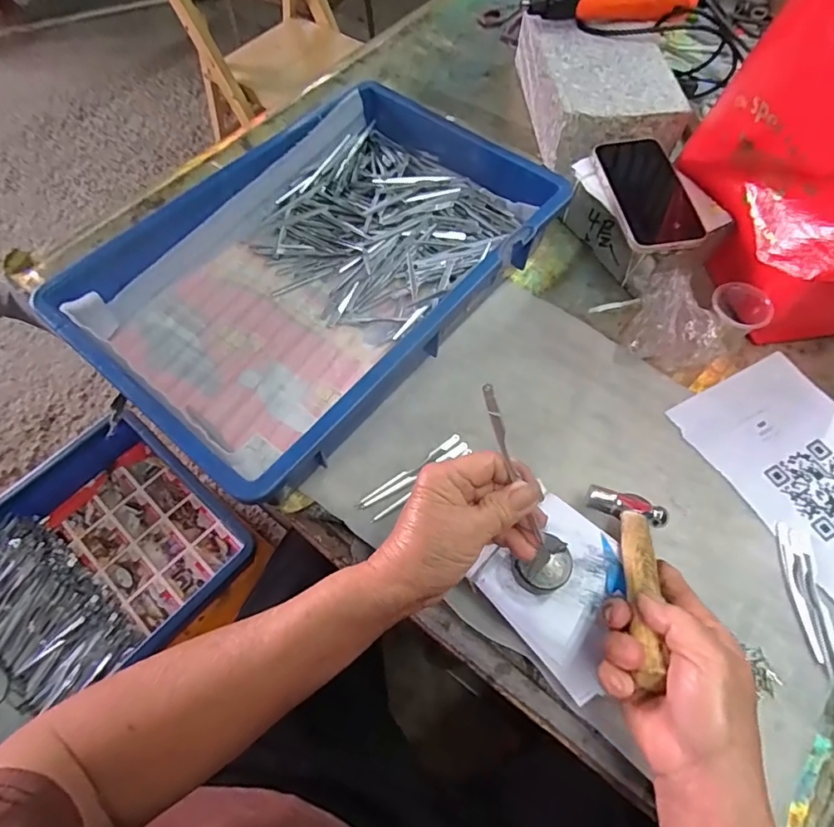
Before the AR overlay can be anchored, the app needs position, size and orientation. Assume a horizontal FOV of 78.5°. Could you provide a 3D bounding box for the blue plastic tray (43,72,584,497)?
[{"bbox_3d":[-0.087,-0.144,0.505,0.283,0.080,0.427,37,68,17],"label":"blue plastic tray"}]

